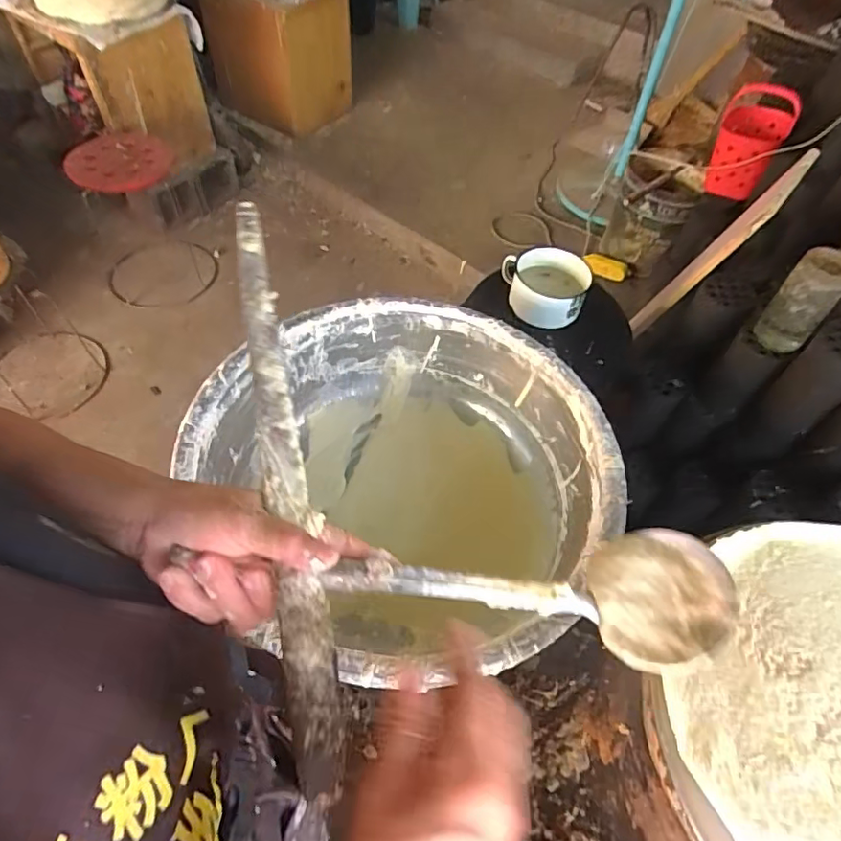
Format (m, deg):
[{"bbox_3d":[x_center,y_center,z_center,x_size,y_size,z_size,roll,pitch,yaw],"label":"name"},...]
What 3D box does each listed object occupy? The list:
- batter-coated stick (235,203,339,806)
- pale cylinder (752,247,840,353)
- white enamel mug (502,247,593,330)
[{"bbox_3d":[-0.093,0.003,0.364,0.025,0.012,0.407,-10,60,-11],"label":"batter-coated stick"},{"bbox_3d":[0.636,-0.194,0.934,0.083,0.167,0.068,34,58,20],"label":"pale cylinder"},{"bbox_3d":[0.240,-0.261,1.093,0.170,0.090,0.125,12,53,5],"label":"white enamel mug"}]

